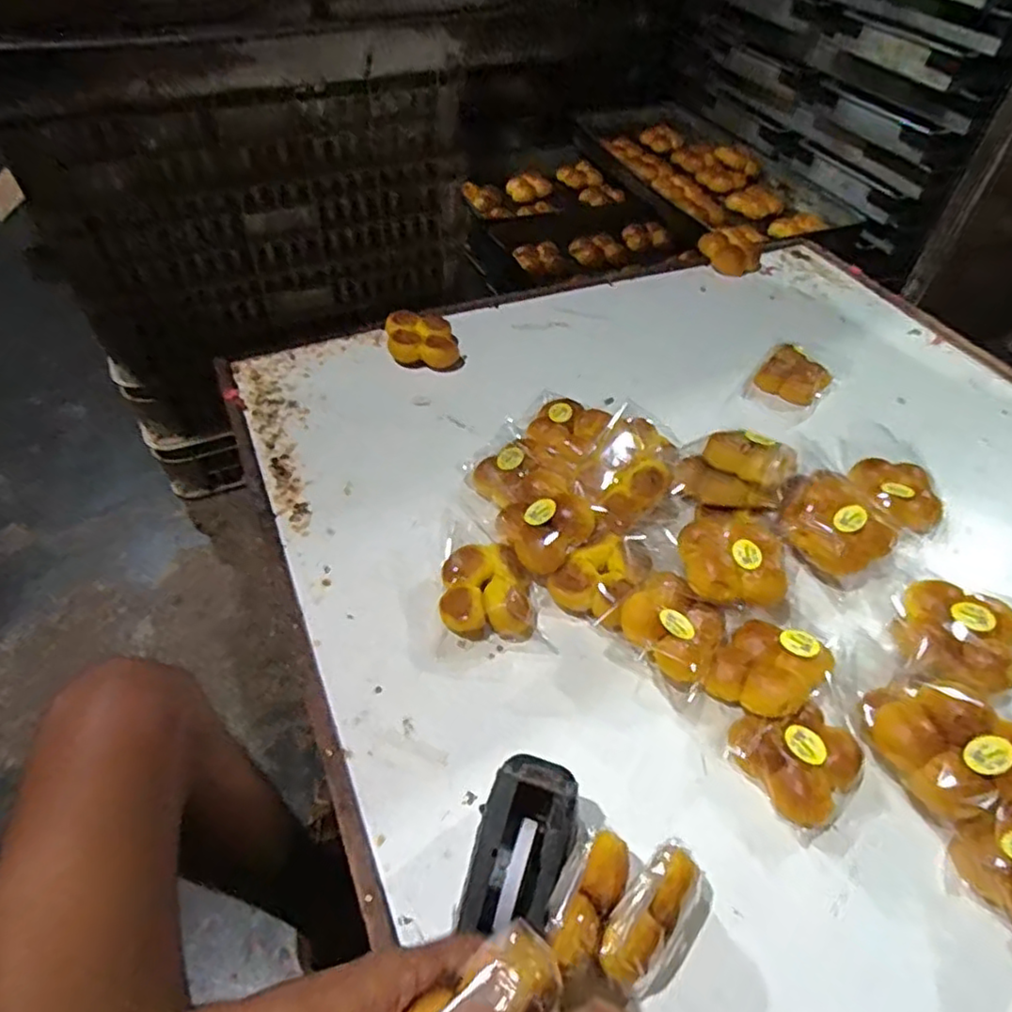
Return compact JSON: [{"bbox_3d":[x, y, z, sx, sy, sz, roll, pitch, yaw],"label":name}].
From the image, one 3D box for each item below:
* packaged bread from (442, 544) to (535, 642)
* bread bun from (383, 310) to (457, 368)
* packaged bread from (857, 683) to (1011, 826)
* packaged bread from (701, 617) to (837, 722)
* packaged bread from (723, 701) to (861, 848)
[{"bbox_3d":[-0.020,0.099,0.737,0.102,0.050,0.103,1,49,-2],"label":"packaged bread"},{"bbox_3d":[-0.138,-0.270,1.048,0.113,0.035,0.118,1,49,-2],"label":"bread bun"},{"bbox_3d":[0.411,0.223,0.607,0.110,0.084,0.122,-13,51,-14],"label":"packaged bread"},{"bbox_3d":[0.270,0.175,0.673,0.097,0.043,0.109,32,64,33],"label":"packaged bread"},{"bbox_3d":[0.287,0.245,0.625,0.111,0.048,0.112,-23,54,-21],"label":"packaged bread"}]

